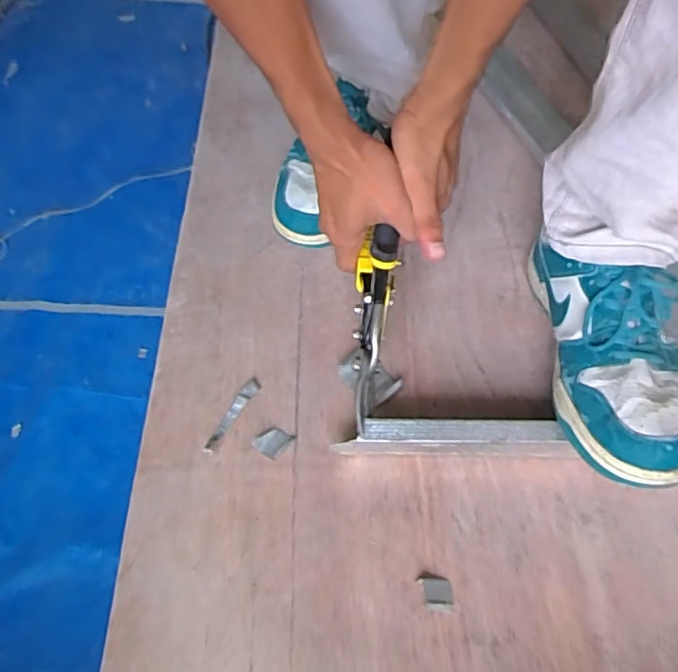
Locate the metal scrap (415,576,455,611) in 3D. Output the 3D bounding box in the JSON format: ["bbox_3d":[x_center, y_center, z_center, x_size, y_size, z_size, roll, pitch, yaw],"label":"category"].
[{"bbox_3d":[0.072,0.191,0.434,0.025,0.006,0.023,0,58,3],"label":"metal scrap"}]

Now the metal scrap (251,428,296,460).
[{"bbox_3d":[-0.057,0.090,0.502,0.027,0.004,0.026,30,64,19],"label":"metal scrap"}]

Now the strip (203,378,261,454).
[{"bbox_3d":[-0.093,0.069,0.512,0.011,0.010,0.078,23,62,16],"label":"strip"}]

